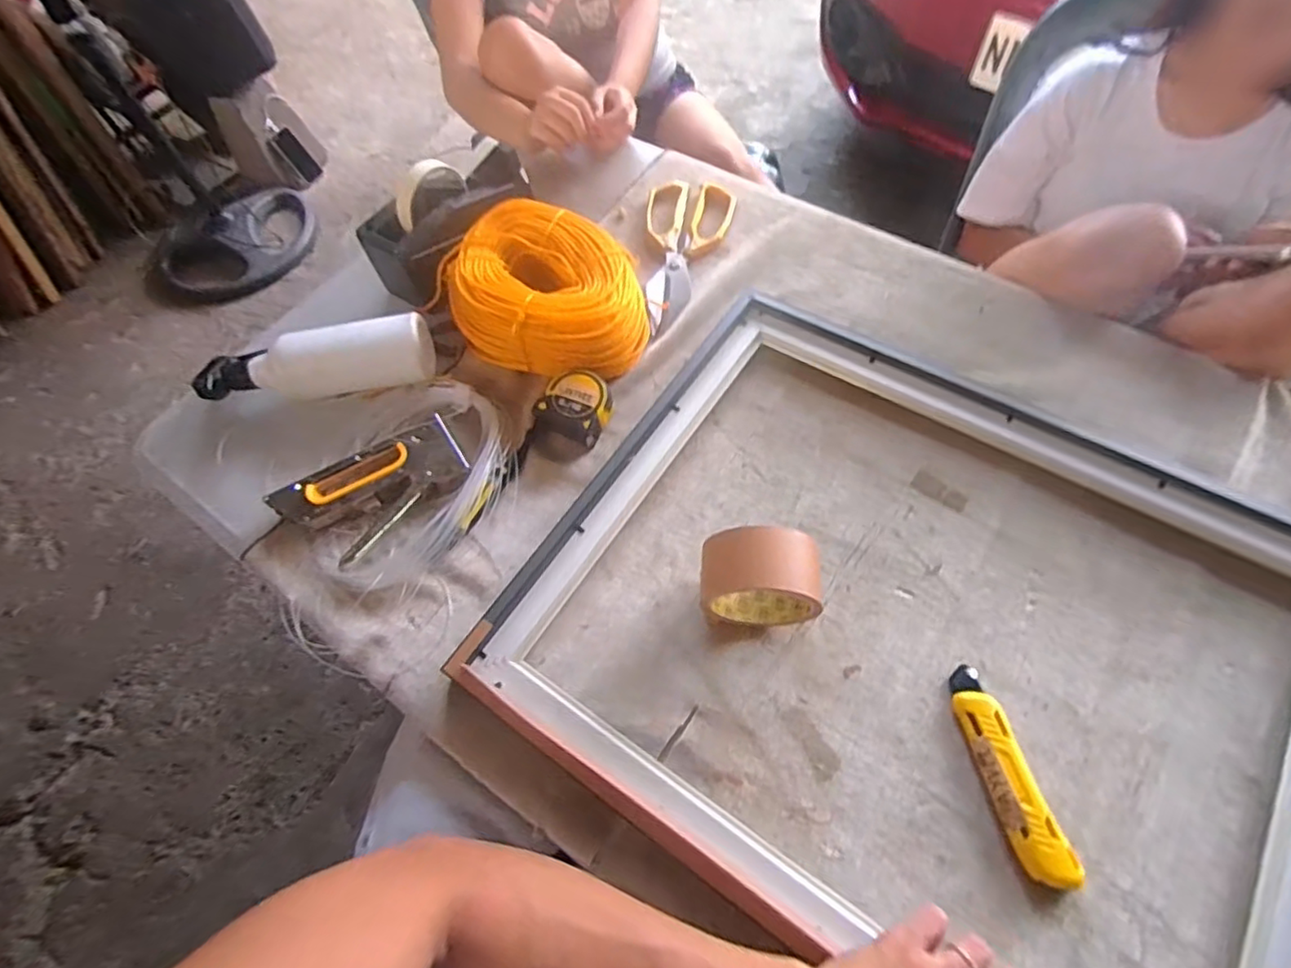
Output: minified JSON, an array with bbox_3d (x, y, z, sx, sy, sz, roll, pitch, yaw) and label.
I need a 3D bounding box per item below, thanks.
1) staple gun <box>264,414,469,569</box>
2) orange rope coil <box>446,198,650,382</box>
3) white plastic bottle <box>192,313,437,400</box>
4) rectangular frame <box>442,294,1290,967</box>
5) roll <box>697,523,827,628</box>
[{"bbox_3d":[-0.253,0.007,0.583,0.167,0.021,0.103,-32,63,-13],"label":"staple gun"},{"bbox_3d":[-0.104,-0.204,0.661,0.215,0.075,0.171,15,63,13],"label":"orange rope coil"},{"bbox_3d":[-0.342,-0.131,0.653,0.236,0.075,0.072,-14,61,-3],"label":"white plastic bottle"},{"bbox_3d":[0.219,0.105,0.500,0.587,0.042,0.498,29,65,20],"label":"rectangular frame"},{"bbox_3d":[0.091,0.075,0.494,0.094,0.090,0.053,2,61,6],"label":"roll"}]

